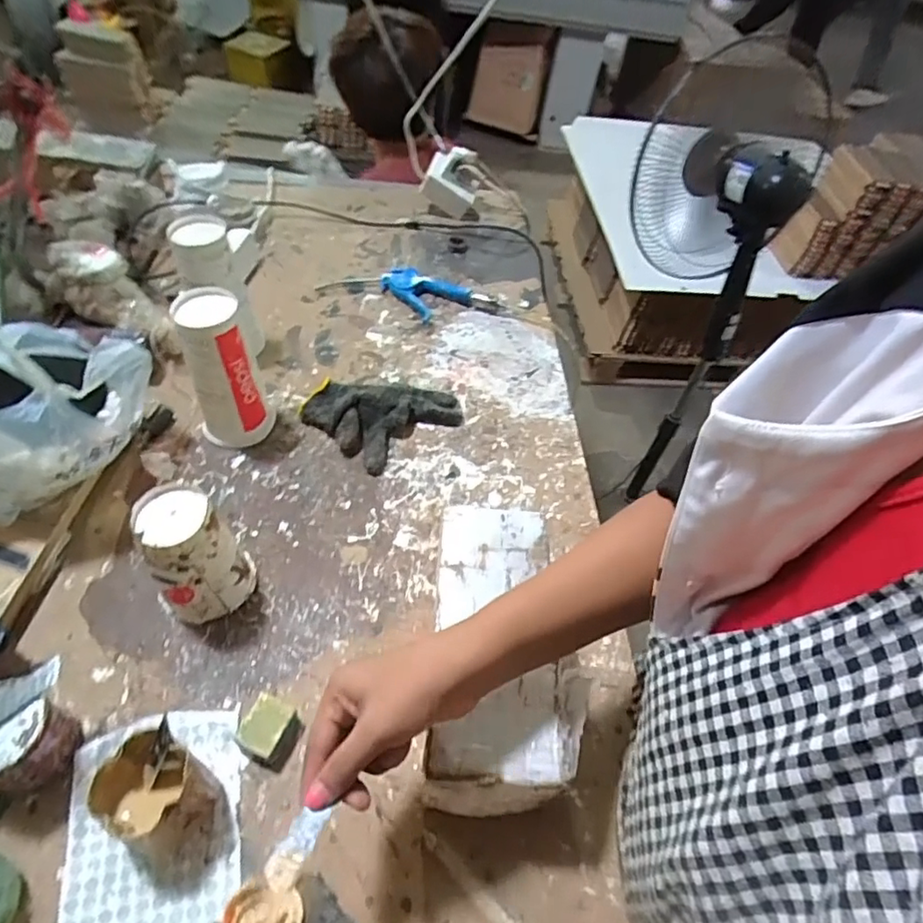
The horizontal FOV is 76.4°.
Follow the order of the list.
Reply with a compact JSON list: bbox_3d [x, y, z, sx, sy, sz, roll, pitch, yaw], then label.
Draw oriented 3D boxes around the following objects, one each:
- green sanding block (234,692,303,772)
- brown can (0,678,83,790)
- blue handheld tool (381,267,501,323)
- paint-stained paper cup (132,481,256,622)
[{"bbox_3d":[-0.161,0.223,0.488,0.041,0.027,0.044,22,53,15],"label":"green sanding block"},{"bbox_3d":[-0.337,0.213,0.447,0.067,0.075,0.063,3,52,-4],"label":"brown can"},{"bbox_3d":[-0.043,-0.244,0.872,0.184,0.018,0.087,28,55,20],"label":"blue handheld tool"},{"bbox_3d":[-0.242,0.086,0.533,0.083,0.122,0.074,-34,61,-28],"label":"paint-stained paper cup"}]

